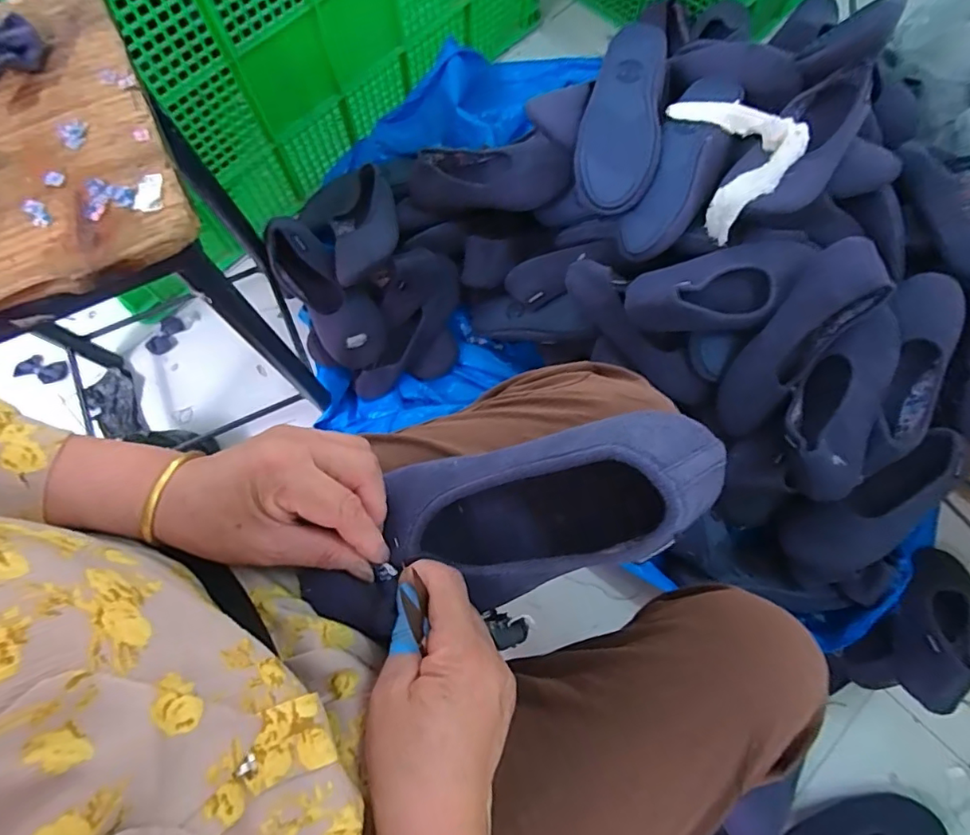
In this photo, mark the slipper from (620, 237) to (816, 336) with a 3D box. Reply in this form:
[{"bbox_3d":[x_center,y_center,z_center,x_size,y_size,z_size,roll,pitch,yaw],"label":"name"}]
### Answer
[{"bbox_3d":[0.286,-0.160,0.645,0.239,0.060,0.099,-13,74,-3],"label":"slipper"}]

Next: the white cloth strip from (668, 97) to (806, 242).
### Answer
[{"bbox_3d":[0.301,-0.324,0.652,0.096,0.101,0.176,-17,74,-4],"label":"white cloth strip"}]

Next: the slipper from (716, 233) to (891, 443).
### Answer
[{"bbox_3d":[0.371,-0.087,0.645,0.085,0.061,0.257,34,116,10],"label":"slipper"}]

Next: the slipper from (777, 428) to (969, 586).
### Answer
[{"bbox_3d":[0.493,0.113,0.677,0.251,0.063,0.101,-41,76,12],"label":"slipper"}]

